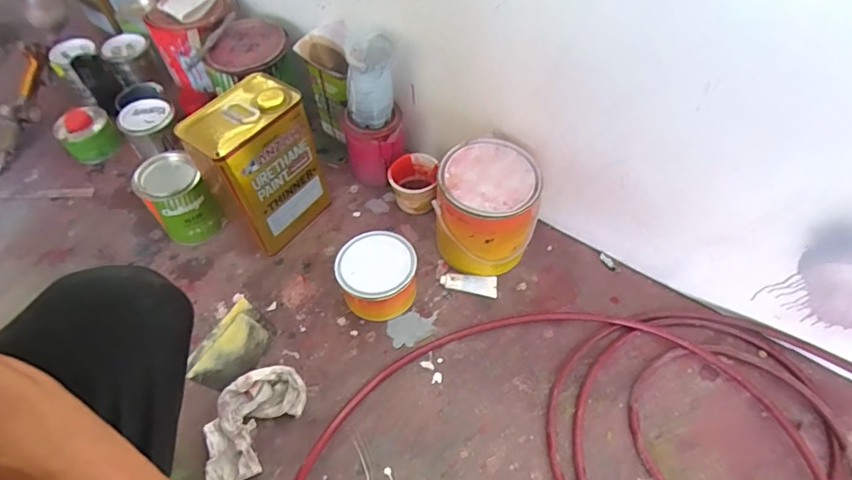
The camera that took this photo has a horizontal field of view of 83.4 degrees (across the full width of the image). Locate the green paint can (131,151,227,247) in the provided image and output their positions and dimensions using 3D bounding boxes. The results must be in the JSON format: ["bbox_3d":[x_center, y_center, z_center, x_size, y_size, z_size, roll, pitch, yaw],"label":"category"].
[{"bbox_3d":[-0.422,-0.063,0.829,0.093,0.140,0.095,0,54,0],"label":"green paint can"}]

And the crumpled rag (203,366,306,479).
[{"bbox_3d":[-0.239,0.245,0.647,0.096,0.052,0.163,24,58,17],"label":"crumpled rag"}]

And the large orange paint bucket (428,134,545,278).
[{"bbox_3d":[0.095,-0.048,0.772,0.148,0.168,0.153,0,54,0],"label":"large orange paint bucket"}]

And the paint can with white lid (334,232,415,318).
[{"bbox_3d":[-0.075,0.054,0.752,0.116,0.084,0.118,0,54,0],"label":"paint can with white lid"}]

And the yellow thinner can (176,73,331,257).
[{"bbox_3d":[-0.264,-0.112,0.777,0.115,0.243,0.158,34,61,23],"label":"yellow thinner can"}]

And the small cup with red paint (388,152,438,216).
[{"bbox_3d":[-0.023,-0.097,0.866,0.084,0.080,0.092,0,54,0],"label":"small cup with red paint"}]

